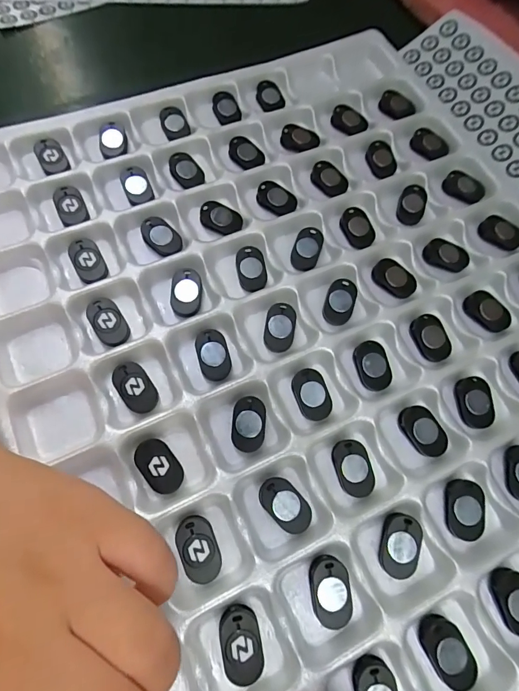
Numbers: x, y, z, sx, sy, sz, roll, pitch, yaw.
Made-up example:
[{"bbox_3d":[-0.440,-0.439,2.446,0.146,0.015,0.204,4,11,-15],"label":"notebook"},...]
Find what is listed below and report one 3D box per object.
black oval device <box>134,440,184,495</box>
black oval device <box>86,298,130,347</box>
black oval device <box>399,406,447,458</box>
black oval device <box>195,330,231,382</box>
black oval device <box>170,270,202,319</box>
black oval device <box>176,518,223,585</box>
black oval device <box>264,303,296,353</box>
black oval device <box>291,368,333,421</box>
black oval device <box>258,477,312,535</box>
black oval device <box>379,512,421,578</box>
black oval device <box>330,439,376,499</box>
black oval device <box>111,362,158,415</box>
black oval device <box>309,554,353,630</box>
[{"bbox_3d":[-0.051,0.062,0.204,0.018,0.007,0.028,-37,88,-12],"label":"black oval device"},{"bbox_3d":[-0.087,-0.013,0.230,0.017,0.008,0.030,-34,73,-15],"label":"black oval device"},{"bbox_3d":[0.090,0.047,0.218,0.017,0.007,0.029,-34,73,-15],"label":"black oval device"},{"bbox_3d":[-0.026,0.006,0.227,0.018,0.007,0.028,-13,69,-8],"label":"black oval device"},{"bbox_3d":[-0.045,-0.032,0.243,0.018,0.007,0.029,2,81,0],"label":"black oval device"},{"bbox_3d":[-0.029,0.097,0.191,0.017,0.007,0.029,-22,71,-11],"label":"black oval device"},{"bbox_3d":[0.012,-0.011,0.238,0.018,0.008,0.028,9,79,4],"label":"black oval device"},{"bbox_3d":[0.029,0.027,0.223,0.018,0.006,0.029,-24,79,5],"label":"black oval device"},{"bbox_3d":[0.013,0.080,0.200,0.017,0.006,0.029,-40,75,-16],"label":"black oval device"},{"bbox_3d":[0.069,0.098,0.196,0.018,0.007,0.028,13,68,3],"label":"black oval device"},{"bbox_3d":[0.049,0.064,0.209,0.019,0.007,0.028,-12,69,-8],"label":"black oval device"},{"bbox_3d":[-0.068,0.023,0.219,0.018,0.006,0.030,-39,90,-8],"label":"black oval device"},{"bbox_3d":[0.033,0.114,0.186,0.018,0.004,0.030,-5,68,-5],"label":"black oval device"}]

